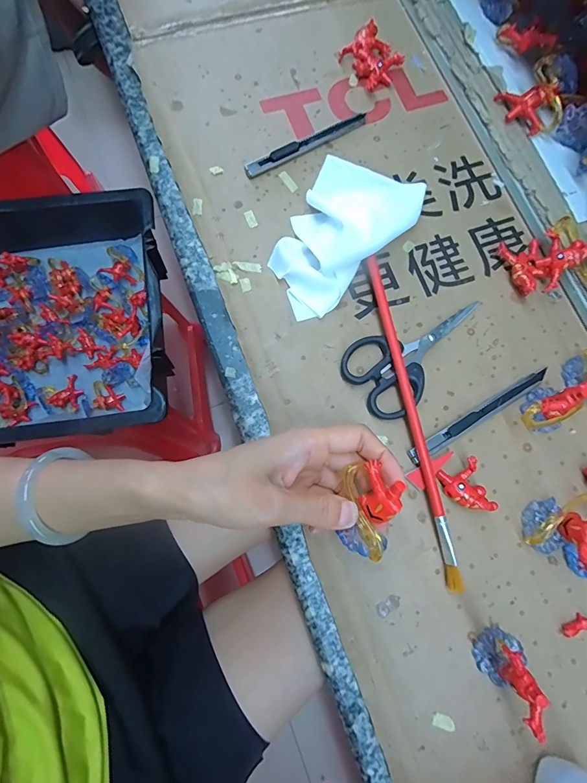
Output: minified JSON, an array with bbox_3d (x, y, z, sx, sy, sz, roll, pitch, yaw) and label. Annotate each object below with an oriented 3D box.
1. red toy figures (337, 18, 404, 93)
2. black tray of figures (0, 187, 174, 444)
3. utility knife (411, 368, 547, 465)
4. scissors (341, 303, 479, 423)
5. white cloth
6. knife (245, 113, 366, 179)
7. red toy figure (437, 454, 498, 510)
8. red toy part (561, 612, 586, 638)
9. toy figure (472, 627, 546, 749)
[{"bbox_3d":[0.076,-0.314,0.356,0.052,0.016,0.053,-36,81,-9],"label":"red toy figures"},{"bbox_3d":[-0.392,-0.078,0.494,0.454,0.097,0.305,-7,78,-3],"label":"black tray of figures"},{"bbox_3d":[0.144,0.017,0.292,0.132,0.010,0.012,-30,80,-8],"label":"utility knife"},{"bbox_3d":[0.098,-0.036,0.300,0.126,0.011,0.064,-39,81,-9],"label":"scissors"},{"bbox_3d":[0.041,-0.129,0.310,0.089,0.024,0.151,26,78,4],"label":"white cloth"},{"bbox_3d":[0.013,-0.218,0.333,0.123,0.010,0.012,-31,80,-8],"label":"knife"},{"bbox_3d":[0.125,0.070,0.275,0.029,0.017,0.036,-21,79,-6],"label":"red toy figure"},{"bbox_3d":[0.197,0.162,0.263,0.025,0.007,0.011,-12,78,-4],"label":"red toy part"},{"bbox_3d":[0.136,0.174,0.233,0.032,0.051,0.036,37,79,6],"label":"toy figure"}]

